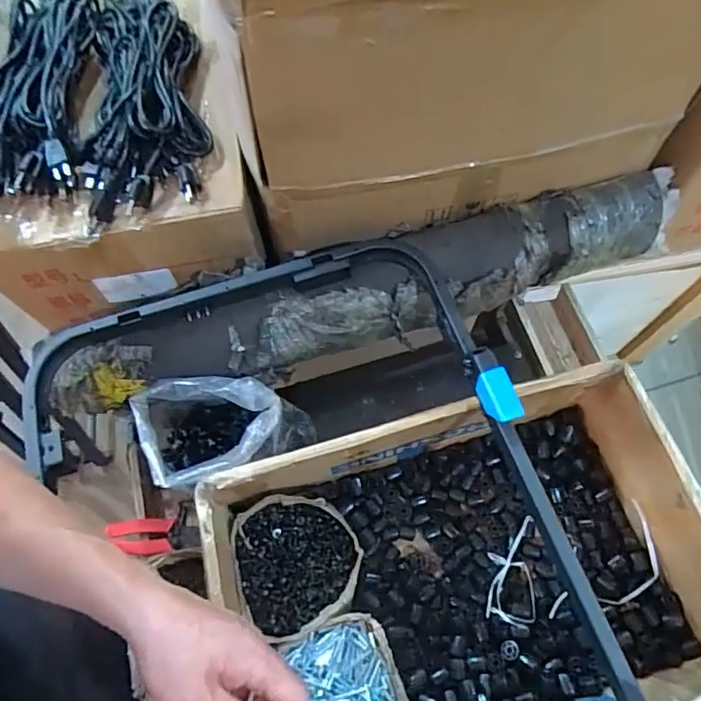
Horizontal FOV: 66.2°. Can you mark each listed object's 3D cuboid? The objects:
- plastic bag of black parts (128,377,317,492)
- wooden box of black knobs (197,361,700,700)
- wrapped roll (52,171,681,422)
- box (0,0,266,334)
[{"bbox_3d":[-0.168,0.118,0.696,0.200,0.147,0.122,-2,66,1],"label":"plastic bag of black parts"},{"bbox_3d":[0.132,0.258,0.615,0.544,0.165,0.352,-16,66,-5],"label":"wooden box of black knobs"},{"bbox_3d":[0.031,-0.077,0.691,0.823,0.102,0.122,-16,66,-5],"label":"wrapped roll"},{"bbox_3d":[-0.358,-0.330,0.781,0.386,0.198,0.591,-13,66,-4],"label":"box"}]

